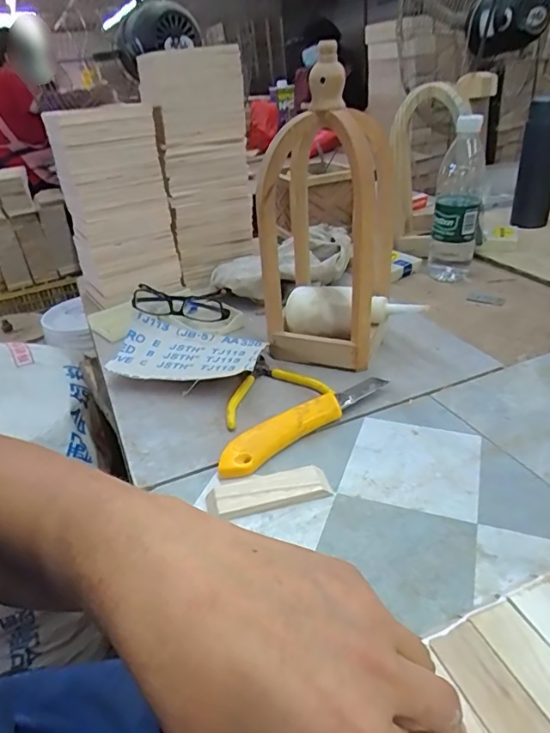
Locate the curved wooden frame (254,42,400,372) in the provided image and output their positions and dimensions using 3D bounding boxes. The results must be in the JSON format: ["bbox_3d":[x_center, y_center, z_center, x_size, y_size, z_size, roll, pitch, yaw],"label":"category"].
[{"bbox_3d":[0.054,-0.148,0.535,0.145,0.288,0.129,7,31,19],"label":"curved wooden frame"}]

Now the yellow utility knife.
[{"bbox_3d":[0.028,0.051,0.463,0.192,0.024,0.030,-25,35,-33],"label":"yellow utility knife"}]

